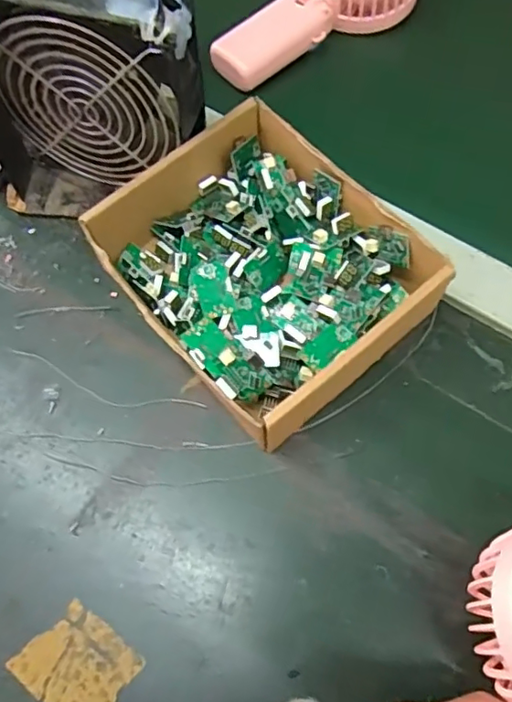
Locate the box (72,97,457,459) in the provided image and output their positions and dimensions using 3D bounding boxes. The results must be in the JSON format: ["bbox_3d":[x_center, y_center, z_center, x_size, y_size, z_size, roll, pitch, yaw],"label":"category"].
[{"bbox_3d":[0.002,-0.048,0.339,0.138,0.052,0.161,-39,72,-14],"label":"box"}]

